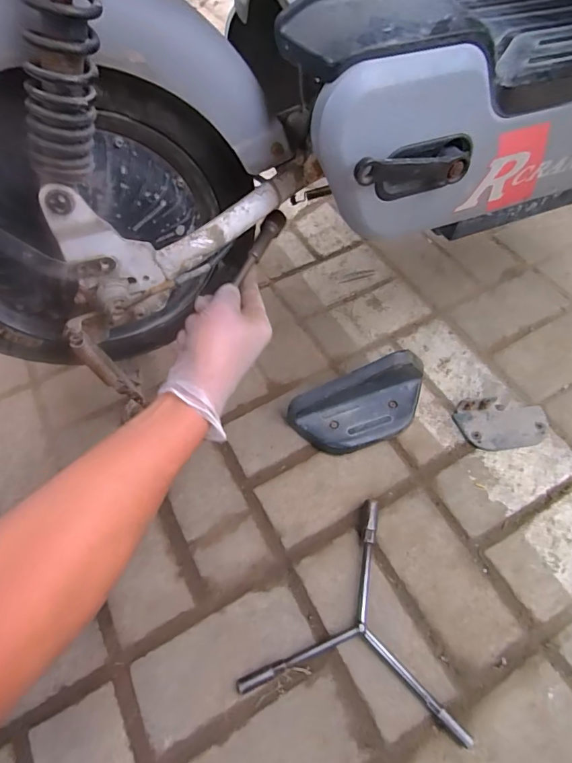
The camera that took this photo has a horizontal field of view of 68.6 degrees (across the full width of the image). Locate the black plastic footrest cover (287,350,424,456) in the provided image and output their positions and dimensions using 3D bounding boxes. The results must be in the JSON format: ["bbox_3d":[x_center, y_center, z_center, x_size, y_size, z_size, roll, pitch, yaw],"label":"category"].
[{"bbox_3d":[0.102,0.033,0.543,0.183,0.085,0.079,-15,60,-8],"label":"black plastic footrest cover"}]

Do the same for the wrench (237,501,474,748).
[{"bbox_3d":[0.082,0.236,0.454,0.219,0.016,0.205,9,59,7],"label":"wrench"}]

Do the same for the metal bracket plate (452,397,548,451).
[{"bbox_3d":[0.291,0.056,0.559,0.115,0.015,0.069,-3,59,-1],"label":"metal bracket plate"}]

